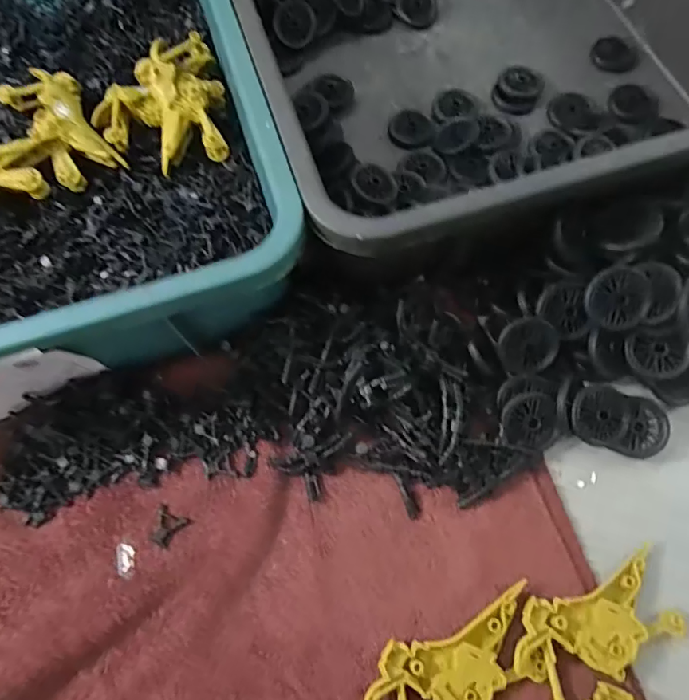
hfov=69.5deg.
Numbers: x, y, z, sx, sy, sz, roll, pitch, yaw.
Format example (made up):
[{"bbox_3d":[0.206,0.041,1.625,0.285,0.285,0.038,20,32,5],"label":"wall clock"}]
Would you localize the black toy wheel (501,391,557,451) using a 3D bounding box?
[{"bbox_3d":[0.116,0.044,0.310,0.033,0.008,0.033,0,69,1],"label":"black toy wheel"}]

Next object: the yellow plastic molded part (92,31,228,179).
[{"bbox_3d":[-0.138,-0.178,0.376,0.095,0.040,0.090,0,69,1],"label":"yellow plastic molded part"}]

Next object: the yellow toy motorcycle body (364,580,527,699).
[{"bbox_3d":[0.060,0.171,0.269,0.101,0.015,0.048,-26,70,-8],"label":"yellow toy motorcycle body"}]

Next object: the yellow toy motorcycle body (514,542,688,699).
[{"bbox_3d":[0.139,0.152,0.273,0.095,0.012,0.048,-22,70,-7],"label":"yellow toy motorcycle body"}]

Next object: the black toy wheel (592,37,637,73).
[{"bbox_3d":[0.240,-0.261,0.439,0.037,0.012,0.037,0,69,1],"label":"black toy wheel"}]

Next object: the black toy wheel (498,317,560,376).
[{"bbox_3d":[0.117,-0.003,0.314,0.035,0.004,0.035,1,105,3],"label":"black toy wheel"}]

